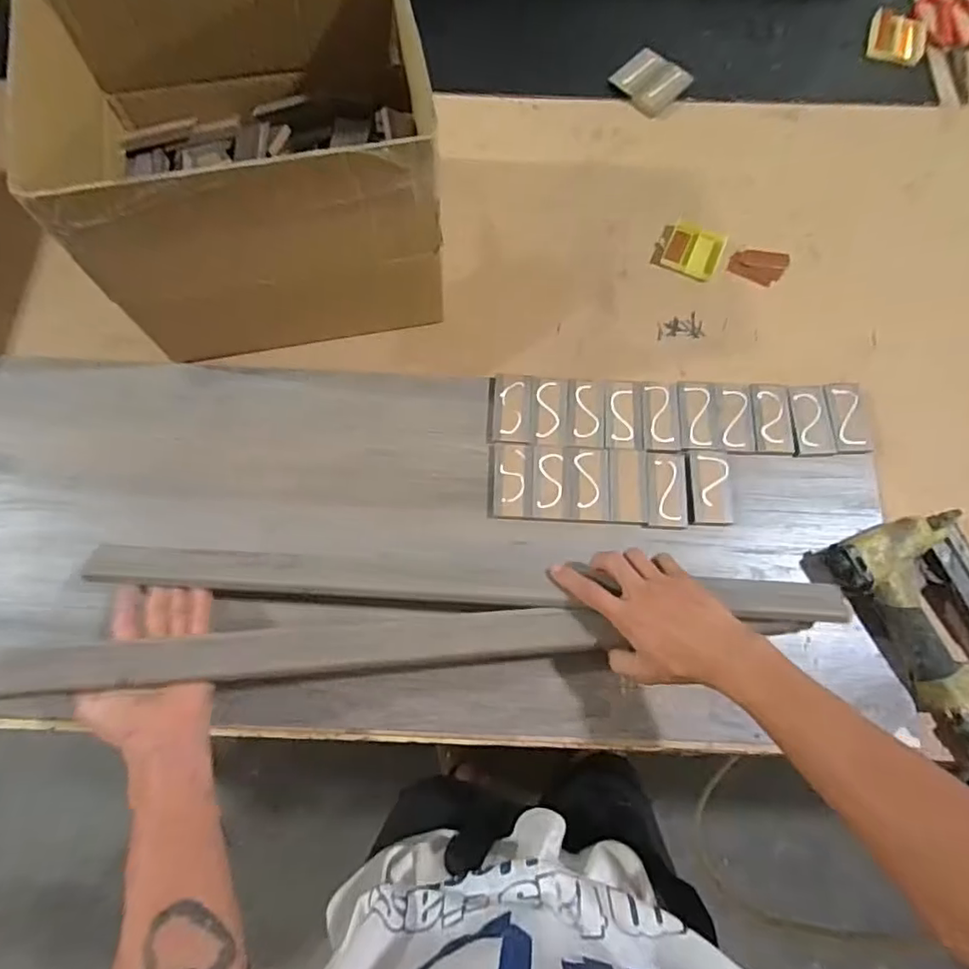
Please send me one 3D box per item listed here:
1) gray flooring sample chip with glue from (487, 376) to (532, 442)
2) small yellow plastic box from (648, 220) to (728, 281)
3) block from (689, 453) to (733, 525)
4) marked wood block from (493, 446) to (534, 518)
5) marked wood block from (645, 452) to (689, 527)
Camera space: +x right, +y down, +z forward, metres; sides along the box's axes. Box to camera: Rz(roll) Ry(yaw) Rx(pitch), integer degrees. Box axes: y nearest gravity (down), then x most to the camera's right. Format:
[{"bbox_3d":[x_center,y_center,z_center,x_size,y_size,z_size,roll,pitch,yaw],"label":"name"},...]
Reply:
[{"bbox_3d":[0.028,-0.084,0.641,0.048,0.007,0.084,3,72,-1],"label":"gray flooring sample chip with glue"},{"bbox_3d":[0.250,-0.287,0.713,0.074,0.013,0.065,27,73,6],"label":"small yellow plastic box"},{"bbox_3d":[0.239,0.003,0.616,0.042,0.008,0.076,2,72,-2],"label":"block"},{"bbox_3d":[0.030,-0.004,0.617,0.040,0.005,0.078,3,72,-1],"label":"marked wood block"},{"bbox_3d":[0.192,0.005,0.617,0.043,0.005,0.080,2,72,-1],"label":"marked wood block"}]

